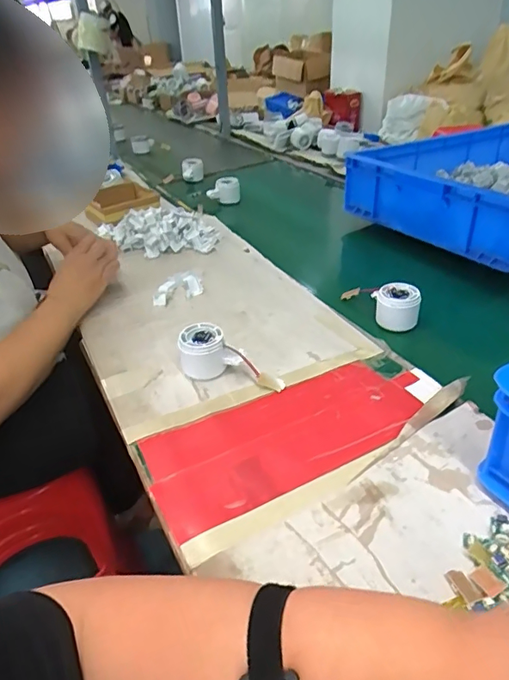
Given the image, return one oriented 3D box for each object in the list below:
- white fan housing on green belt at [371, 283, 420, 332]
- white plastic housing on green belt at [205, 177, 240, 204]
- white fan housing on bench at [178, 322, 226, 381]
[{"bbox_3d":[0.204,-0.049,0.703,0.057,0.049,0.052,-6,34,-3],"label":"white fan housing on green belt"},{"bbox_3d":[-0.076,-0.369,1.219,0.081,0.060,0.056,-1,33,1],"label":"white plastic housing on green belt"},{"bbox_3d":[-0.067,0.015,0.620,0.058,0.056,0.054,-11,34,-11],"label":"white fan housing on bench"}]

